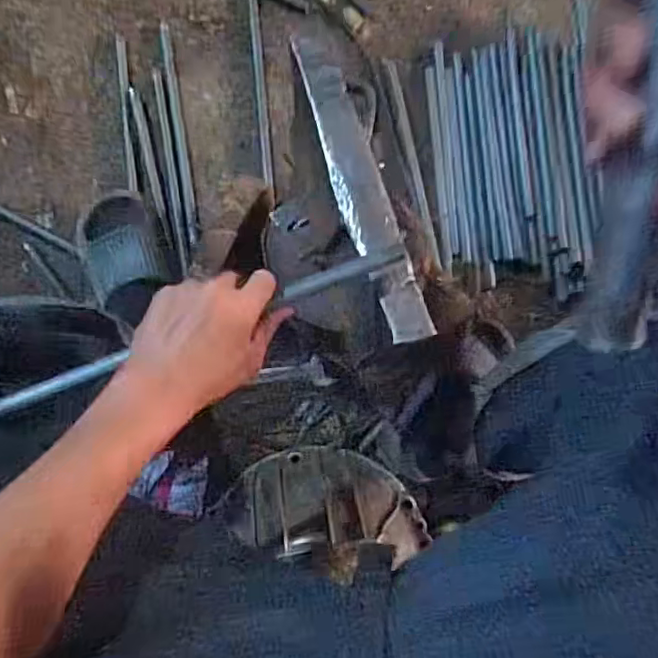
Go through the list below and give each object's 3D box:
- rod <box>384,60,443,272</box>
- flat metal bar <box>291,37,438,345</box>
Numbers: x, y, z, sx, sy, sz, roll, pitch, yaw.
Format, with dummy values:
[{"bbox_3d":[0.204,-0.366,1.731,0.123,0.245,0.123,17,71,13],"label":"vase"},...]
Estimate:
[{"bbox_3d":[0.132,-0.255,0.901,0.016,0.013,0.337,-12,87,-9],"label":"rod"},{"bbox_3d":[0.027,-0.131,0.529,0.043,0.010,0.297,-17,82,-7],"label":"flat metal bar"}]

